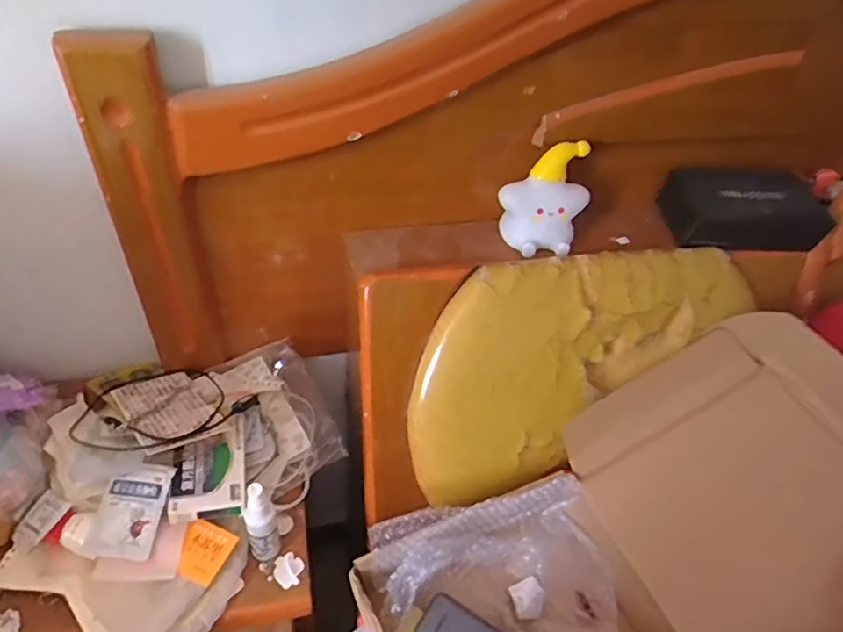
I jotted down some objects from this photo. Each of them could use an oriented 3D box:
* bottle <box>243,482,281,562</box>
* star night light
[{"bbox_3d":[-0.163,0.213,0.587,0.028,0.114,0.023,-5,43,-12],"label":"bottle"},{"bbox_3d":[0.145,-0.138,0.685,0.100,0.117,0.074,15,43,9],"label":"star night light"}]

